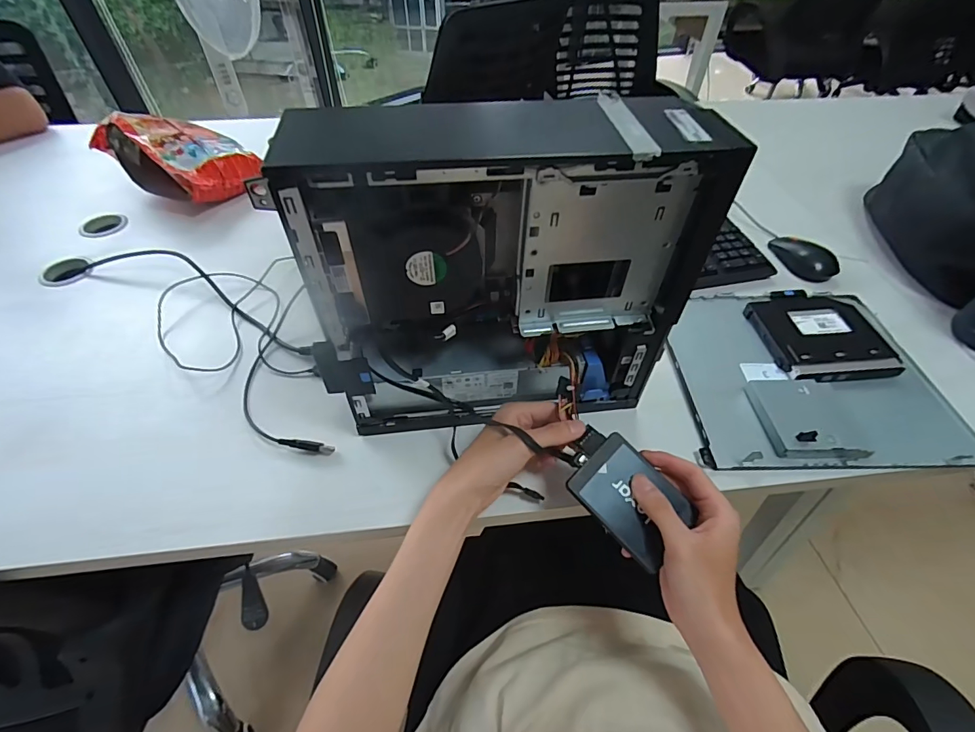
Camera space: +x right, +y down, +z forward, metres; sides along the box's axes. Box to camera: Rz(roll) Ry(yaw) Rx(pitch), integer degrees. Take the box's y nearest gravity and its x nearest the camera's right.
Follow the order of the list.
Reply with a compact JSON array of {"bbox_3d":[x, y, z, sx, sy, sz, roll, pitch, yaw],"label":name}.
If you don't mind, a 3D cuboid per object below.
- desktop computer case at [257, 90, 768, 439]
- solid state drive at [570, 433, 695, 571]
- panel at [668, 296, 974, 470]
[{"bbox_3d":[0.011,-0.060,0.413,0.320,0.292,0.103,-5,50,-5],"label":"desktop computer case"},{"bbox_3d":[0.123,0.113,0.387,0.069,0.005,0.095,-41,79,-16],"label":"solid state drive"},{"bbox_3d":[0.370,-0.001,0.534,0.289,0.017,0.259,-1,50,-2],"label":"panel"}]

